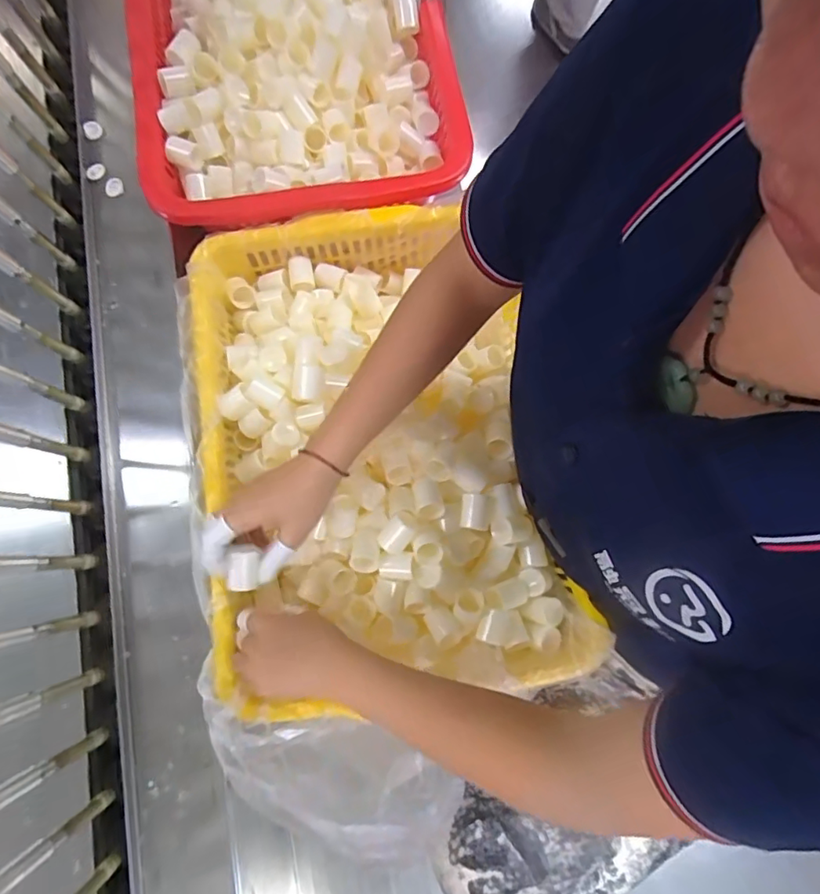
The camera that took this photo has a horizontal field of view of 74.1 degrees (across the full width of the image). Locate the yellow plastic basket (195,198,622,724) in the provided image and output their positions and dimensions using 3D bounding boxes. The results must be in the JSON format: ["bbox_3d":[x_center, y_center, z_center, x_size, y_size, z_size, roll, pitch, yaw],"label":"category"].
[{"bbox_3d":[-0.042,-0.020,0.573,0.335,0.095,0.535,-11,78,-1],"label":"yellow plastic basket"}]

